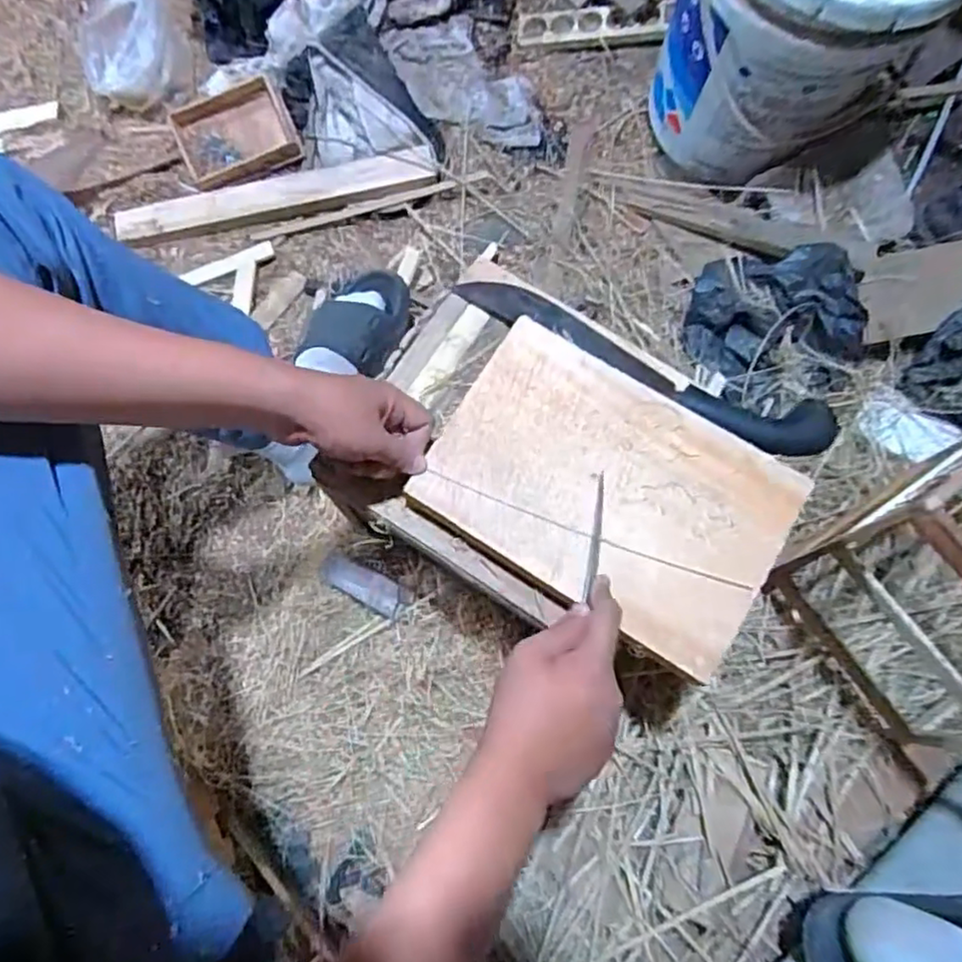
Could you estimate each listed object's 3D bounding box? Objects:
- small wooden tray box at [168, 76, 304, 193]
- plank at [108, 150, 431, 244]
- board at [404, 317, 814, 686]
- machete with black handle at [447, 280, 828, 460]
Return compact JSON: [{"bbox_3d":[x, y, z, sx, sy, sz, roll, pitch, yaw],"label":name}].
[{"bbox_3d":[-0.353,-0.496,0.933,0.157,0.032,0.137,-22,72,-6],"label":"small wooden tray box"},{"bbox_3d":[-0.292,-0.405,0.930,0.451,0.033,0.051,-11,72,-2],"label":"plank"},{"bbox_3d":[0.103,0.005,0.539,0.280,0.011,0.190,31,77,10],"label":"board"},{"bbox_3d":[0.143,-0.110,0.593,0.358,0.041,0.057,26,76,8],"label":"machete with black handle"}]

